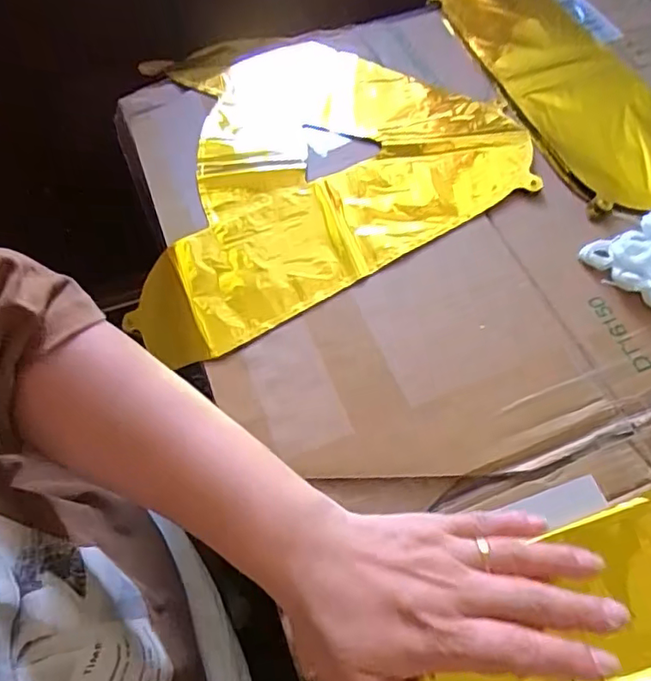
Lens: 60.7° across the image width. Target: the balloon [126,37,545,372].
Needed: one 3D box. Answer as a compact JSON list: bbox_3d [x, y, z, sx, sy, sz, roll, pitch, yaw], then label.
[{"bbox_3d":[-0.040,-0.184,0.495,0.346,0.014,0.339,-26,63,-14],"label":"balloon"}]

